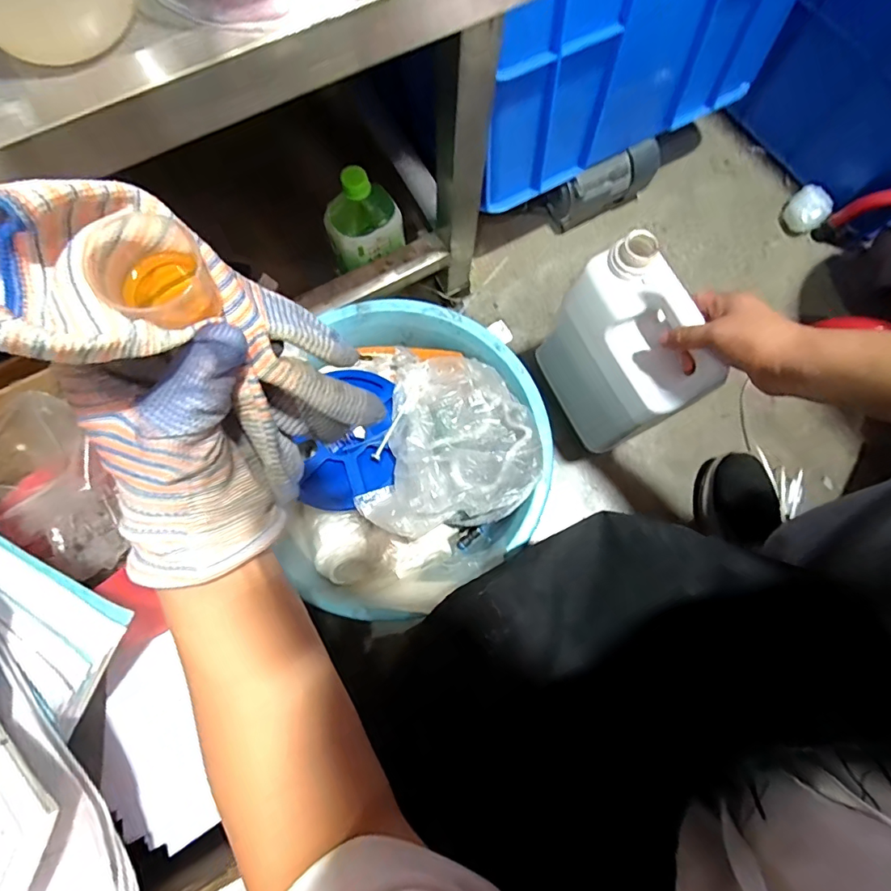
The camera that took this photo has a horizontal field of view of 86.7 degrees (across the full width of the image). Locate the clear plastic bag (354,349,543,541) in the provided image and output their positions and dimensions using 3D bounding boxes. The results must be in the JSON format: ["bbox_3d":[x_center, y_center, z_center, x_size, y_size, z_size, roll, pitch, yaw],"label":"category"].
[{"bbox_3d":[0.012,-0.002,0.526,0.188,0.075,0.217,12,77,1],"label":"clear plastic bag"}]

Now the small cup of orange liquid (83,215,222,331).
[{"bbox_3d":[-0.106,-0.063,0.175,0.034,0.032,0.036,0,77,-2],"label":"small cup of orange liquid"}]

